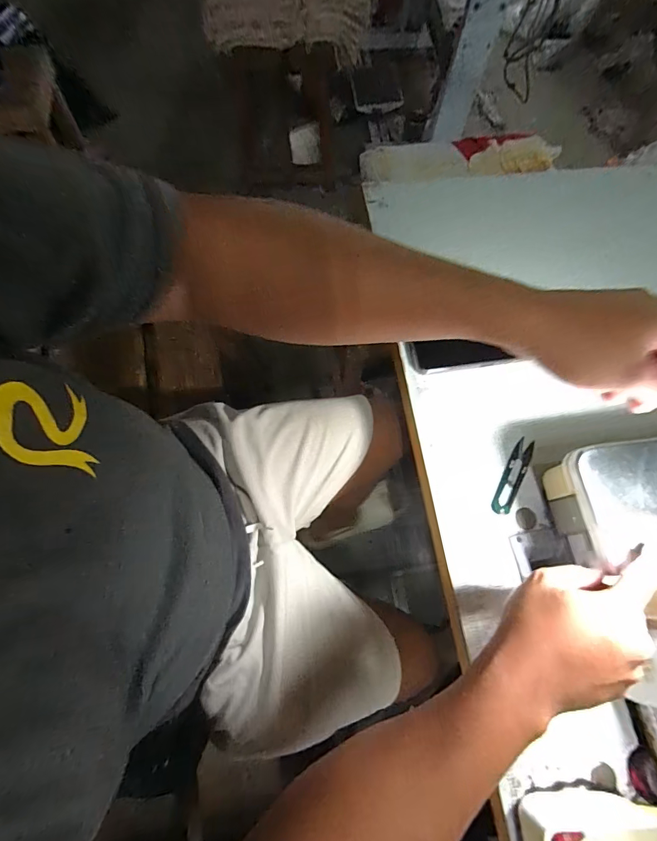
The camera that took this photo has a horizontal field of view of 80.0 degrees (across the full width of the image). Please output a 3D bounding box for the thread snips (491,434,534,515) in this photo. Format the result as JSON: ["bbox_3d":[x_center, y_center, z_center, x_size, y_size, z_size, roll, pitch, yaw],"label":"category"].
[{"bbox_3d":[0.222,0.066,0.471,0.023,0.007,0.103,30,72,11],"label":"thread snips"}]

